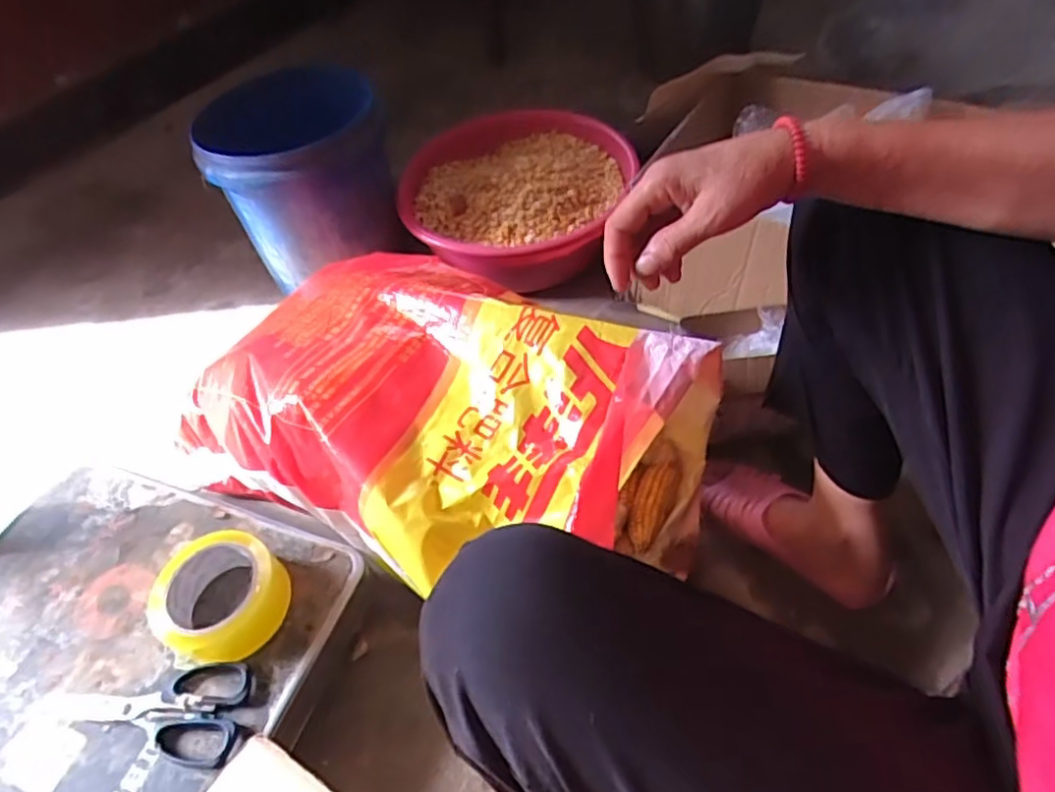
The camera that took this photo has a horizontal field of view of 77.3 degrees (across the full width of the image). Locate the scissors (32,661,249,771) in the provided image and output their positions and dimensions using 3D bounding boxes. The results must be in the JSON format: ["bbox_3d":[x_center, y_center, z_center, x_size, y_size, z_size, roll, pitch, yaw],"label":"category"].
[{"bbox_3d":[-0.343,0.275,0.580,0.198,0.013,0.081,0,51,6],"label":"scissors"}]

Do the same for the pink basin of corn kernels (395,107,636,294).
[{"bbox_3d":[-0.040,-0.323,1.049,0.373,0.098,0.369,16,55,18],"label":"pink basin of corn kernels"}]

